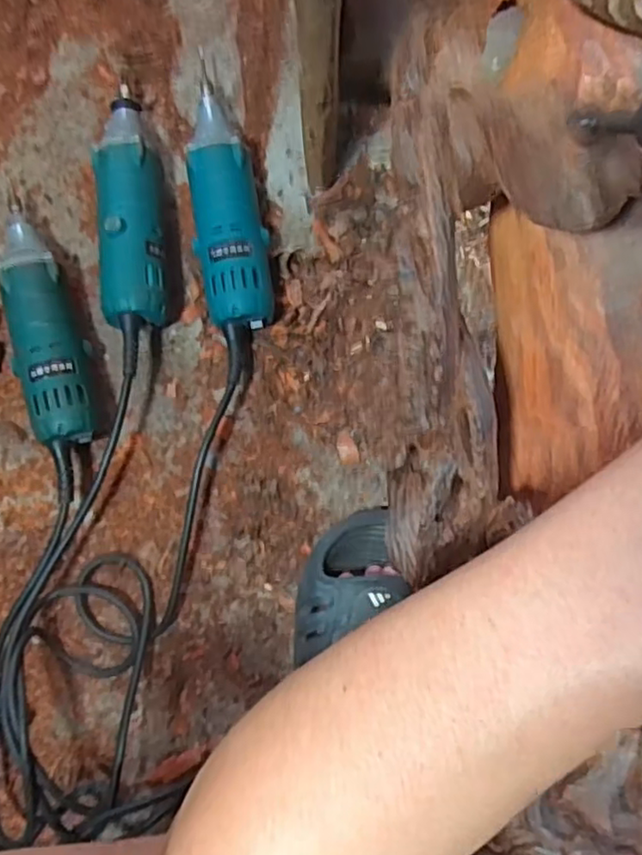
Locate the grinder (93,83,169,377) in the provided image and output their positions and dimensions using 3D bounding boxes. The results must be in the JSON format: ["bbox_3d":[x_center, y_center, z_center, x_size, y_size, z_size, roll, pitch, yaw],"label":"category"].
[{"bbox_3d":[-0.150,-0.163,0.533,0.051,0.060,0.238,-3,83,2],"label":"grinder"}]

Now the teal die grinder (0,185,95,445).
[{"bbox_3d":[-0.222,-0.088,0.529,0.050,0.059,0.208,-19,82,0],"label":"teal die grinder"}]

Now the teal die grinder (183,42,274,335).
[{"bbox_3d":[-0.076,-0.185,0.535,0.056,0.053,0.217,-8,82,1],"label":"teal die grinder"}]

